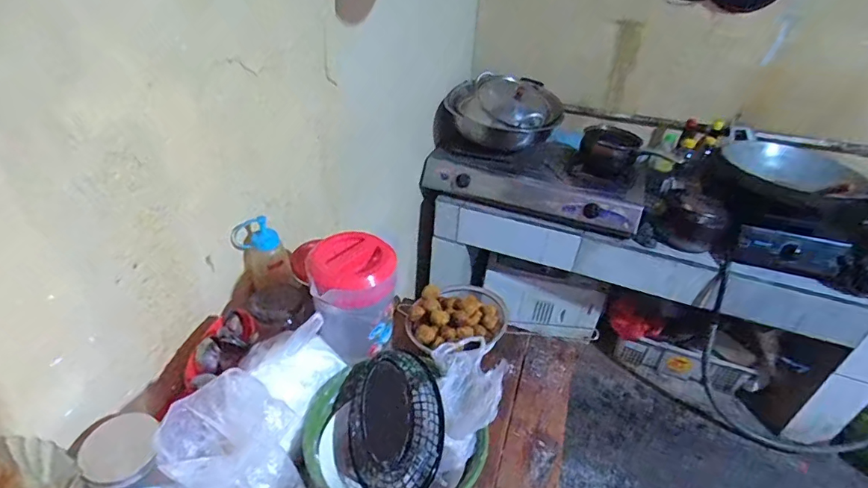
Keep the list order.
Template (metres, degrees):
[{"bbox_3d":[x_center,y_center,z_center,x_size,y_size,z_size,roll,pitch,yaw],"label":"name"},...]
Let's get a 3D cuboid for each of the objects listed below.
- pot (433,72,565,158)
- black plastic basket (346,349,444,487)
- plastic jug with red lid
[{"bbox_3d":[0.235,-0.483,1.709,0.421,0.179,0.399,9,37,7],"label":"pot"},{"bbox_3d":[-0.054,0.241,0.630,0.131,0.055,0.200,-11,49,2],"label":"black plastic basket"},{"bbox_3d":[-0.122,0.087,0.723,0.119,0.179,0.103,-2,37,-8],"label":"plastic jug with red lid"}]

